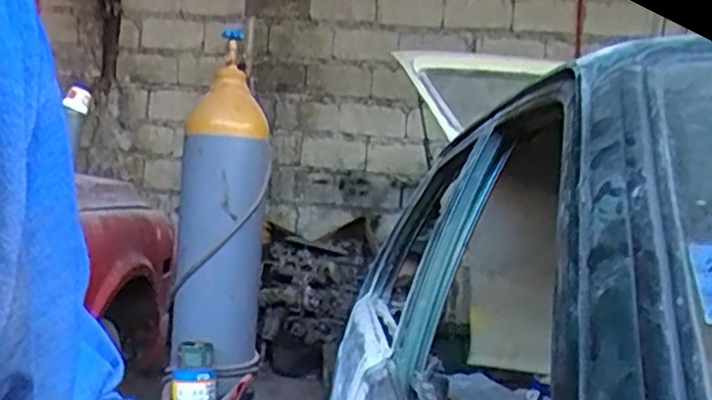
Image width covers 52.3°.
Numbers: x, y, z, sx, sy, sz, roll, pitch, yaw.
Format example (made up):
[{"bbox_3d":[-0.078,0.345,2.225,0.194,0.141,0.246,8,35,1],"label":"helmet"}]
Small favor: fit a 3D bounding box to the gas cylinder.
[{"bbox_3d":[-0.332,0.045,1.803,0.217,0.695,0.204,4,3,-9],"label":"gas cylinder"}]

